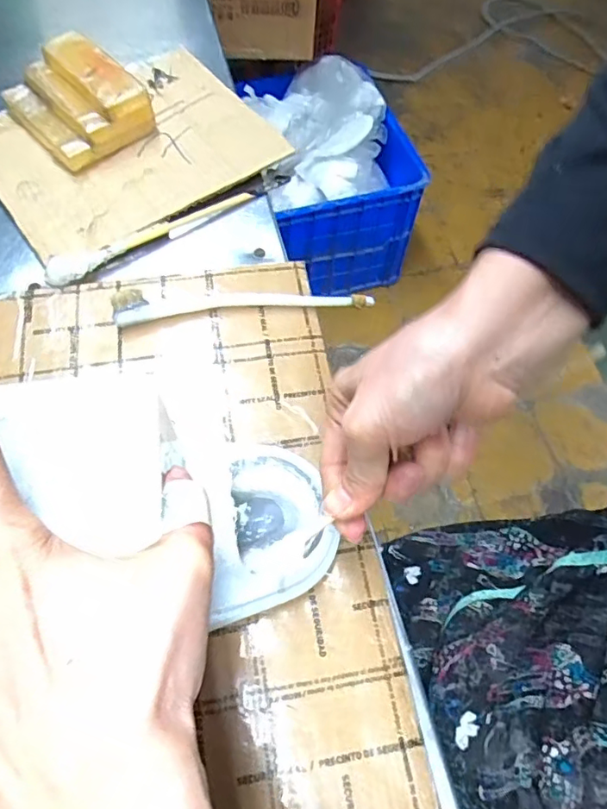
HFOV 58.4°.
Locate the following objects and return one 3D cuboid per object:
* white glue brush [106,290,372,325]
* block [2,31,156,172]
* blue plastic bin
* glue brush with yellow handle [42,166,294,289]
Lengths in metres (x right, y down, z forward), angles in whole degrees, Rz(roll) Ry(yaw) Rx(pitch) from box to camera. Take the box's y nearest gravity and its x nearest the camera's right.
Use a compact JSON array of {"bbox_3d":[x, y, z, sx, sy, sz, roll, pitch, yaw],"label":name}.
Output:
[{"bbox_3d":[-0.038,-0.070,0.361,0.167,0.015,0.019,-6,63,-5],"label":"white glue brush"},{"bbox_3d":[-0.179,-0.236,0.423,0.079,0.040,0.101,-40,71,-20],"label":"block"},{"bbox_3d":[0.051,-0.497,1.241,0.299,0.346,0.367,-16,65,-10],"label":"blue plastic bin"},{"bbox_3d":[-0.094,-0.132,0.397,0.193,0.015,0.018,-31,68,-17],"label":"glue brush with yellow handle"}]

